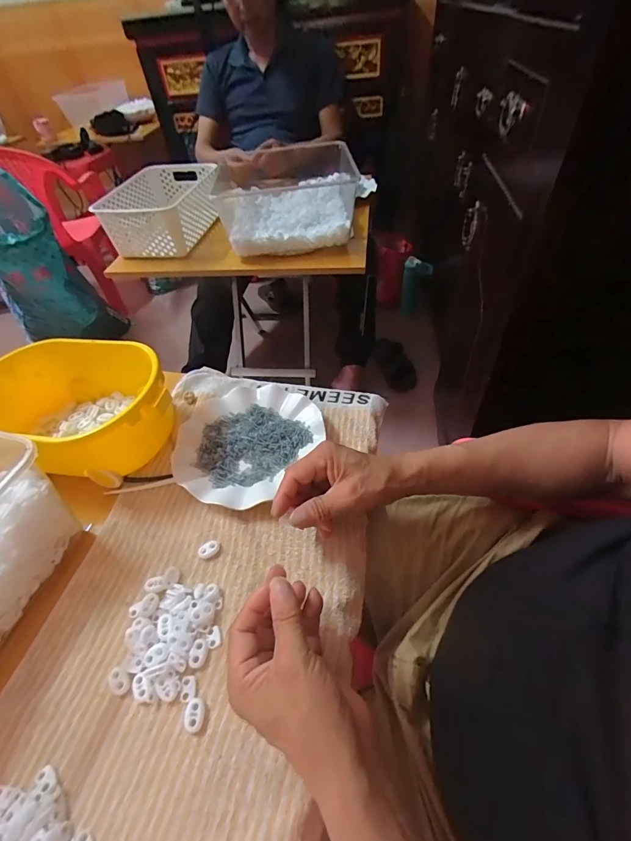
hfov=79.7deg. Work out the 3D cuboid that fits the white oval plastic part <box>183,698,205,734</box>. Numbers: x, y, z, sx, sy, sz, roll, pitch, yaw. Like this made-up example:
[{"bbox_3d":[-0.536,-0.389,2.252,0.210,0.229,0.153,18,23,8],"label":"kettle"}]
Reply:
[{"bbox_3d":[-0.099,0.240,0.307,0.016,0.005,0.022,0,48,6],"label":"white oval plastic part"}]

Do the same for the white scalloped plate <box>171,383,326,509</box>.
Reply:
[{"bbox_3d":[-0.090,0.024,0.482,0.162,0.020,0.181,24,55,25],"label":"white scalloped plate"}]

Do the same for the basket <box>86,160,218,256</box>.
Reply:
[{"bbox_3d":[-0.379,-0.519,0.936,0.207,0.107,0.324,1,48,7],"label":"basket"}]

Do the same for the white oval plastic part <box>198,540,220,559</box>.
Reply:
[{"bbox_3d":[-0.112,0.136,0.400,0.023,0.004,0.015,-34,53,-22],"label":"white oval plastic part"}]

